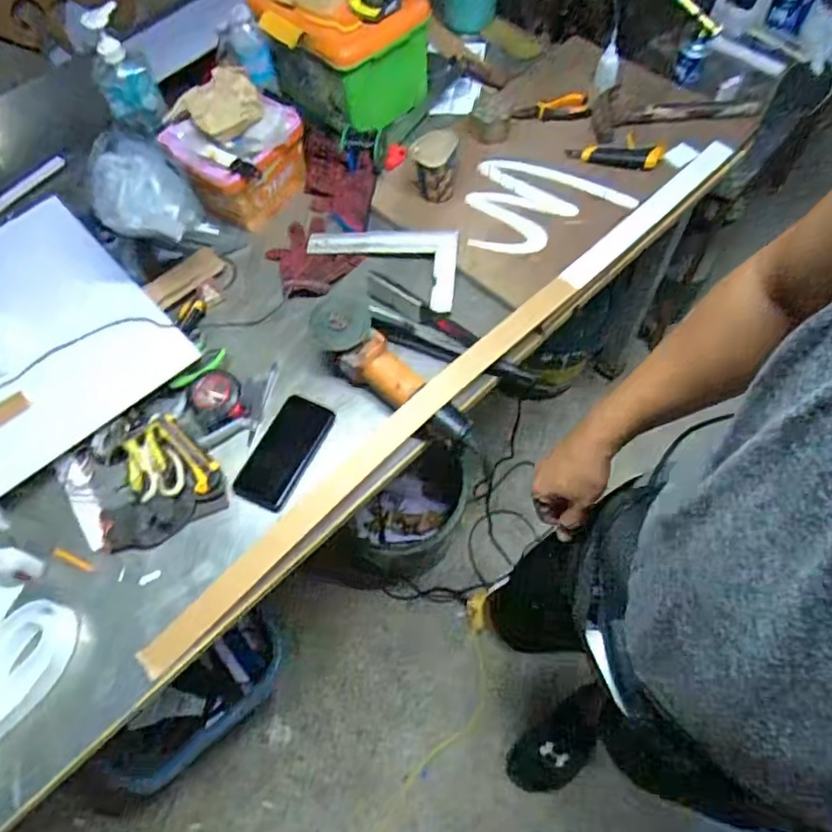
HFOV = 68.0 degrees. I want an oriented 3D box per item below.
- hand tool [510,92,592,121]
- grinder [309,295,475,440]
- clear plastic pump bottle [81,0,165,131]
[{"bbox_3d":[0.248,-0.570,1.154,0.178,0.030,0.044,-16,63,-18],"label":"hand tool"},{"bbox_3d":[-0.049,-0.066,0.870,0.098,0.076,0.292,-37,67,-14],"label":"grinder"},{"bbox_3d":[-0.478,-0.559,1.005,0.094,0.169,0.054,-28,65,-11],"label":"clear plastic pump bottle"}]

